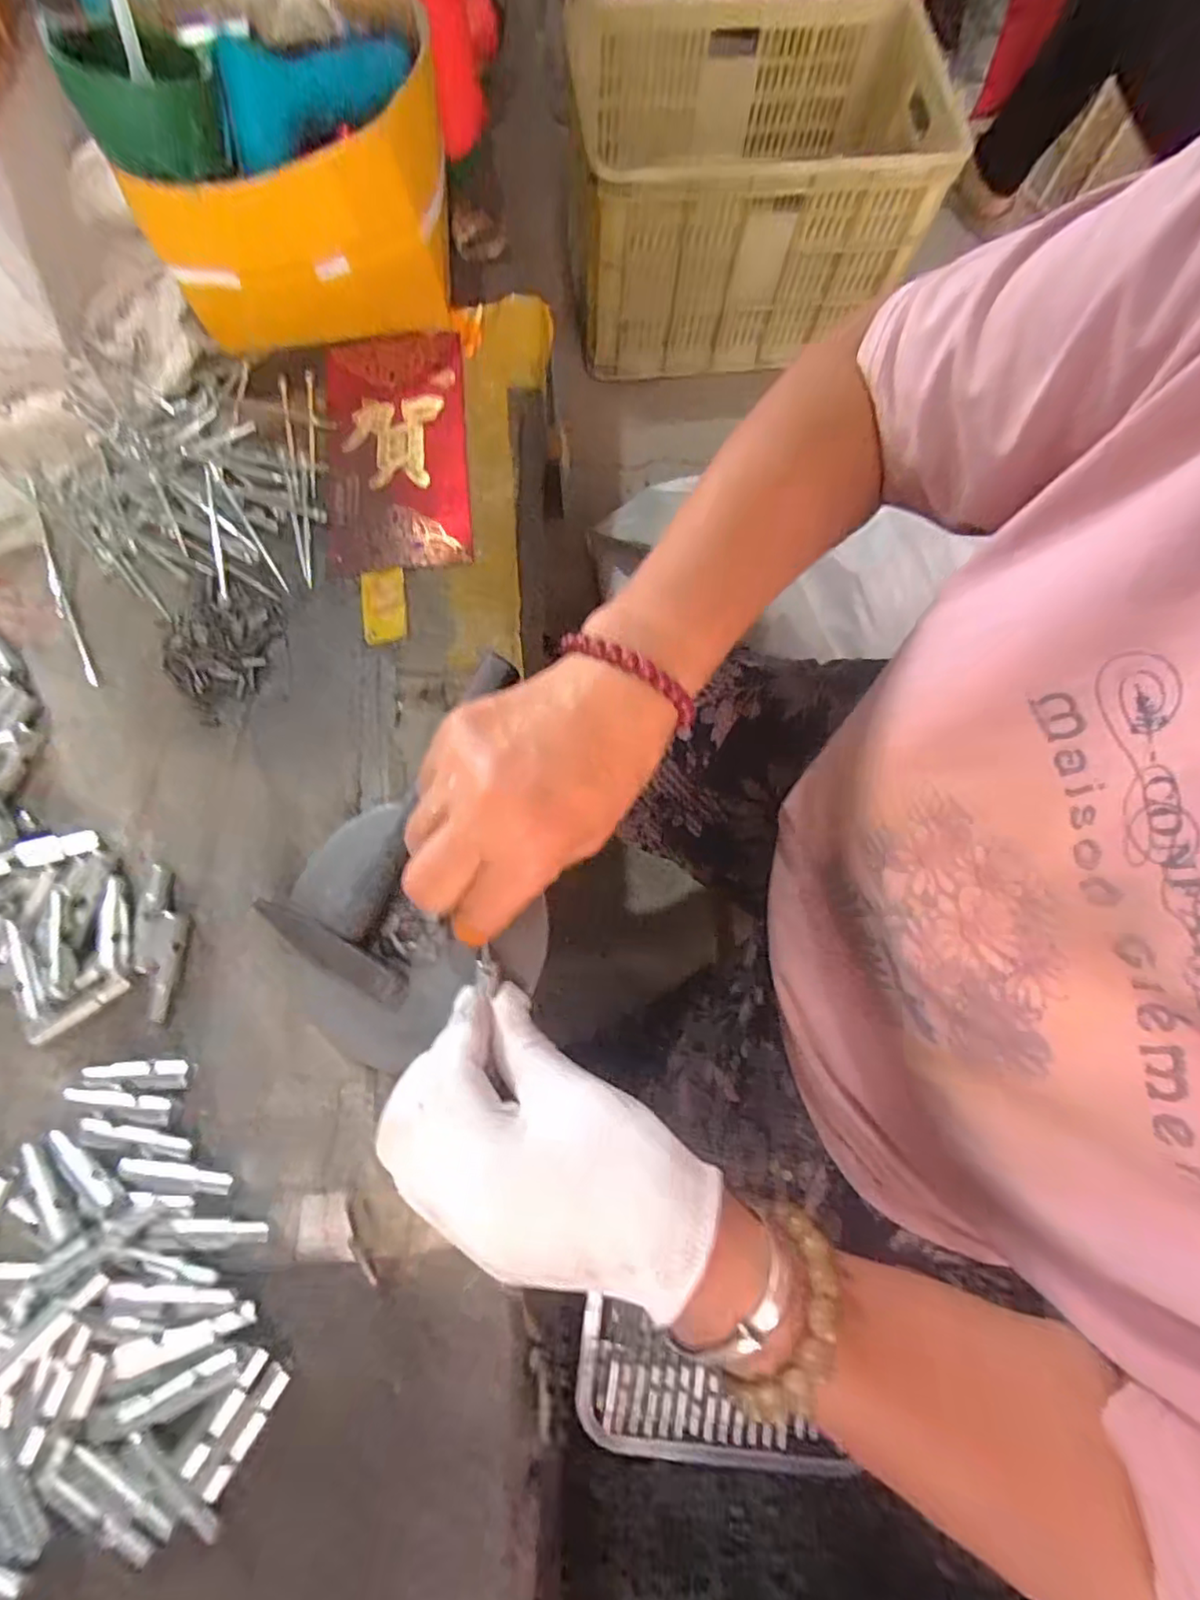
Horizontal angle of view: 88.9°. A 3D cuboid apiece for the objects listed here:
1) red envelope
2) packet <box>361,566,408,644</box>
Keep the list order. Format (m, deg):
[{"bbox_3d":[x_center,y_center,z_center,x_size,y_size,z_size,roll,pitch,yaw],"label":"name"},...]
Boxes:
[{"bbox_3d":[-0.125,-0.218,0.377,0.084,0.006,0.165,-6,77,0],"label":"red envelope"},{"bbox_3d":[-0.124,-0.113,0.352,0.025,0.004,0.045,-6,77,-2],"label":"packet"}]

